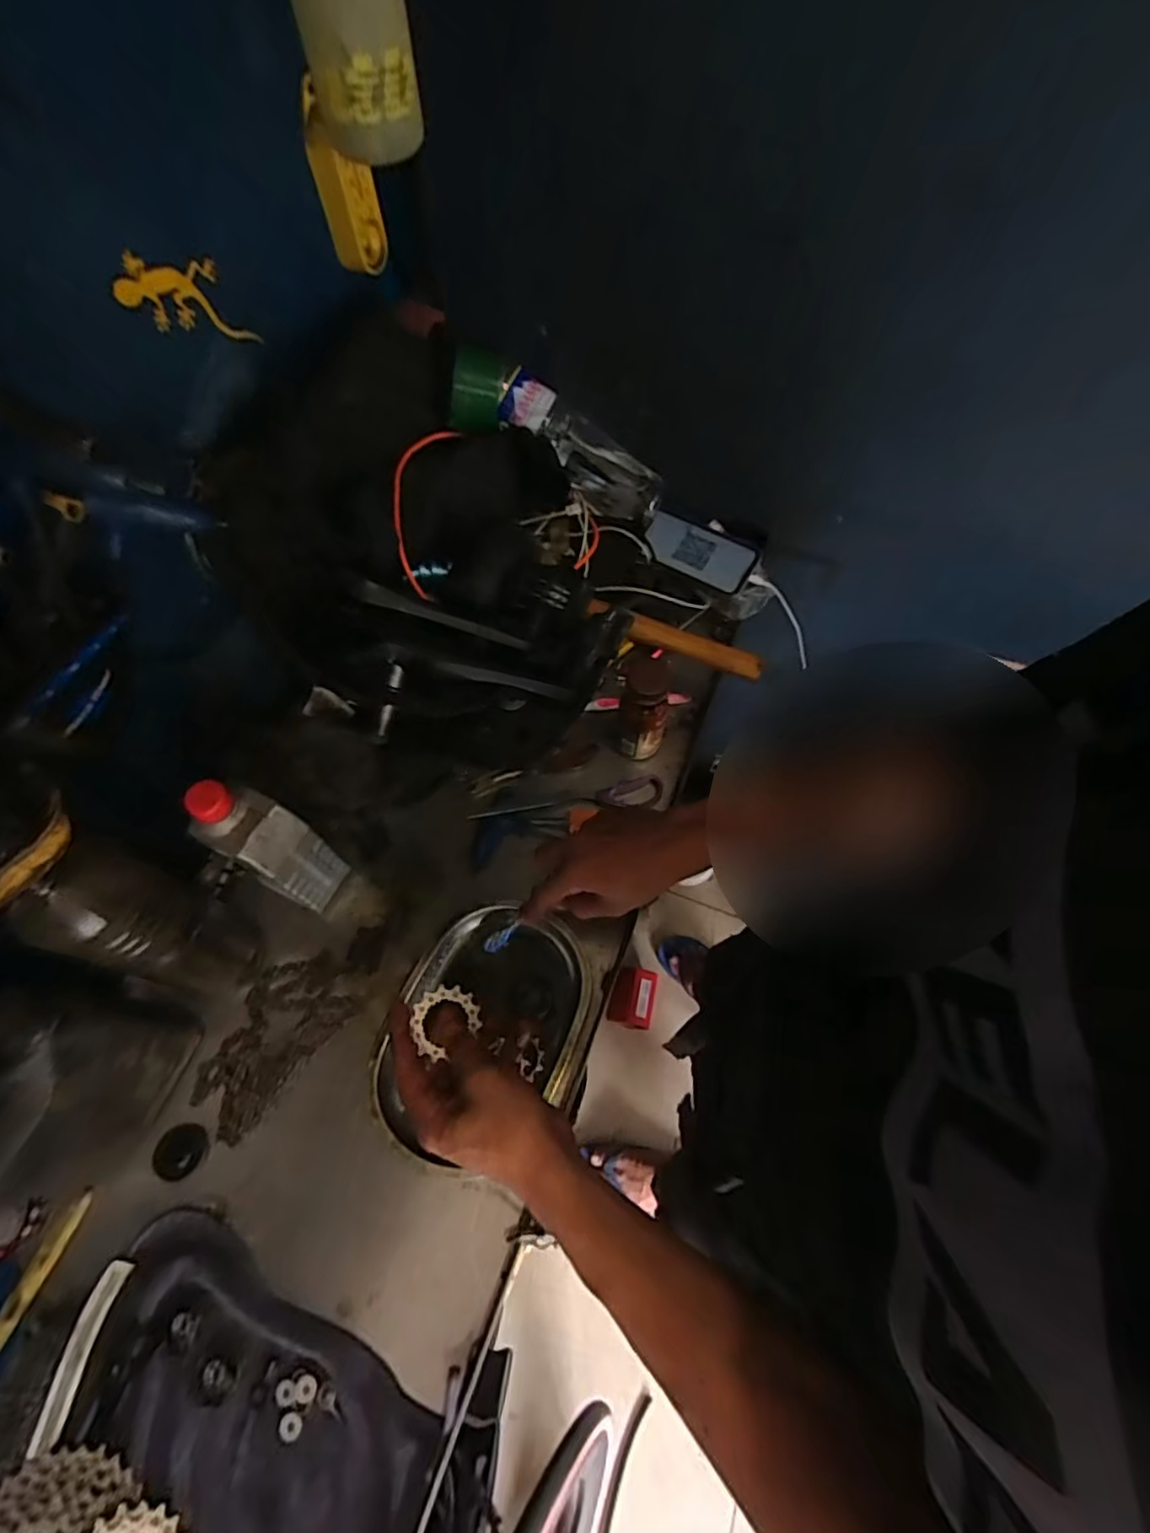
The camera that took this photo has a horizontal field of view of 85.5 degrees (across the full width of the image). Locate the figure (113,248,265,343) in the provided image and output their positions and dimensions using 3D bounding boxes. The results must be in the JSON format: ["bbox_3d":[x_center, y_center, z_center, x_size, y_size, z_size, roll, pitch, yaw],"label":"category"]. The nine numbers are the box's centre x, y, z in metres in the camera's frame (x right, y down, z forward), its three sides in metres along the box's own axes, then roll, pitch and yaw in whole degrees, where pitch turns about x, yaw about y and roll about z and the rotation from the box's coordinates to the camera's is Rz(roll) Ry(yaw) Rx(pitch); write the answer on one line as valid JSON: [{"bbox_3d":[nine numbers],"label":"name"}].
[{"bbox_3d":[-0.273,-0.336,0.445,0.011,0.046,0.107,24,28,12],"label":"figure"}]

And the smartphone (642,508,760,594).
[{"bbox_3d":[0.153,-0.268,0.764,0.136,0.018,0.081,28,67,13],"label":"smartphone"}]

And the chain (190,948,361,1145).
[{"bbox_3d":[-0.274,0.243,0.565,0.086,0.012,0.152,35,68,16],"label":"chain"}]

